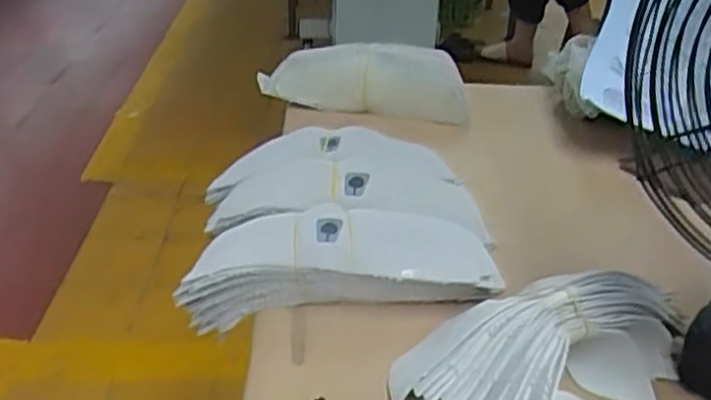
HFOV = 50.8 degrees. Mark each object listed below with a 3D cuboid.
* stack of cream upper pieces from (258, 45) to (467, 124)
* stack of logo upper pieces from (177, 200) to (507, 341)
[{"bbox_3d":[0.012,-0.125,0.776,0.210,0.056,0.086,9,32,11],"label":"stack of cream upper pieces"},{"bbox_3d":[-0.013,0.046,0.515,0.214,0.065,0.057,0,31,-1],"label":"stack of logo upper pieces"}]

